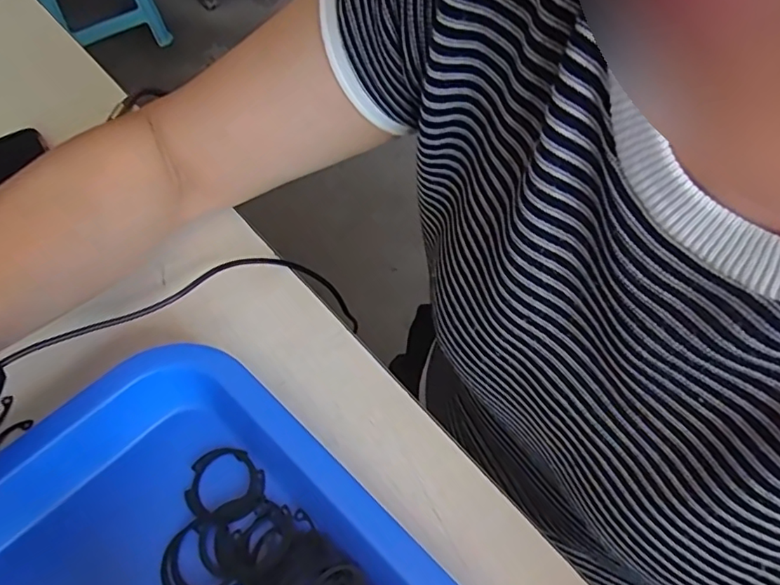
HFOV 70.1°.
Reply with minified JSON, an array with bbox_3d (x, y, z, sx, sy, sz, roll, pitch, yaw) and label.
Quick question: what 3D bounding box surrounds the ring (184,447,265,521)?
[{"bbox_3d":[-0.083,0.096,0.281,0.037,0.004,0.035,0,57,0],"label":"ring"}]

